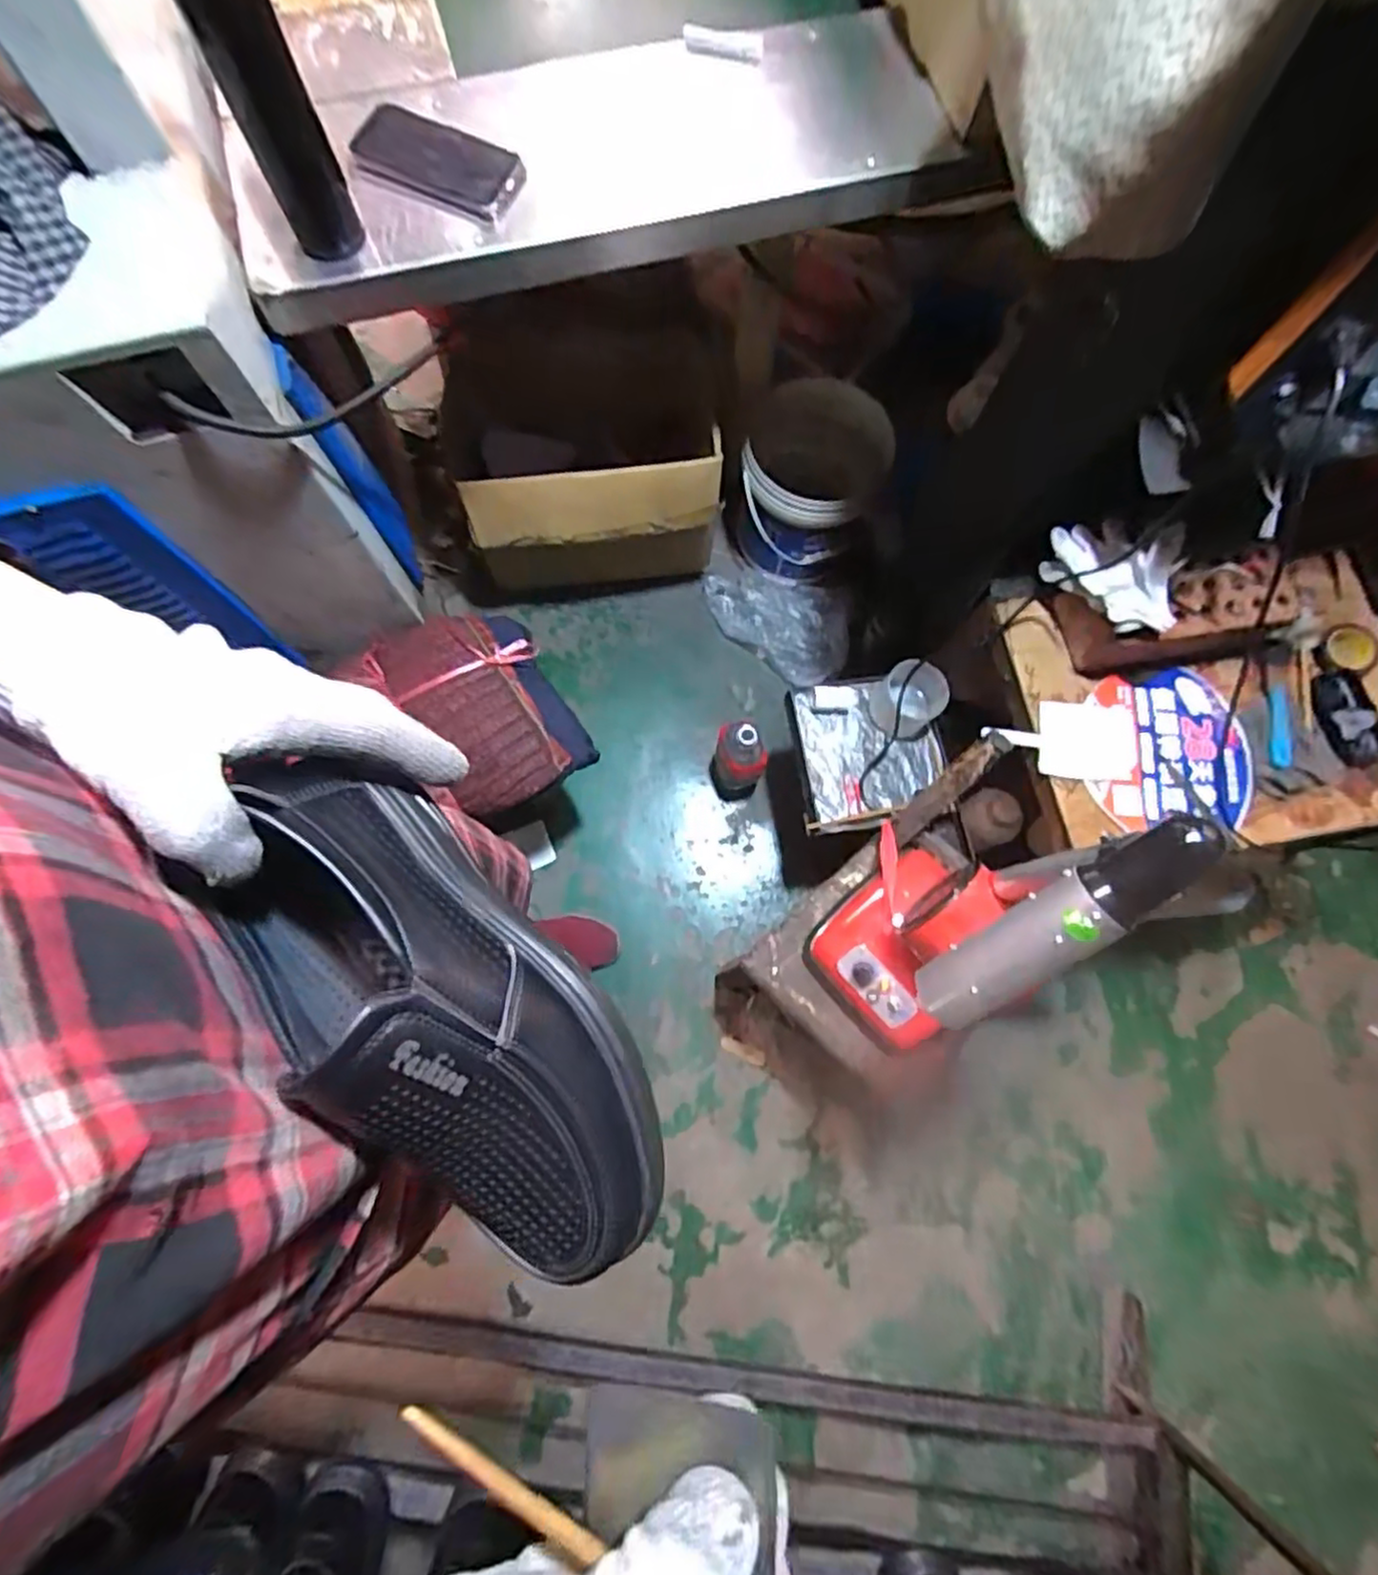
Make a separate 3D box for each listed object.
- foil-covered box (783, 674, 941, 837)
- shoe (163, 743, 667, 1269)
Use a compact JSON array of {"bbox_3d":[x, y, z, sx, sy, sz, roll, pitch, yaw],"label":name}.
[{"bbox_3d":[0.277,-0.048,1.063,0.225,0.058,0.236,-3,76,-2],"label":"foil-covered box"},{"bbox_3d":[-0.102,0.100,0.292,0.100,0.076,0.239,-40,90,-10],"label":"shoe"}]

